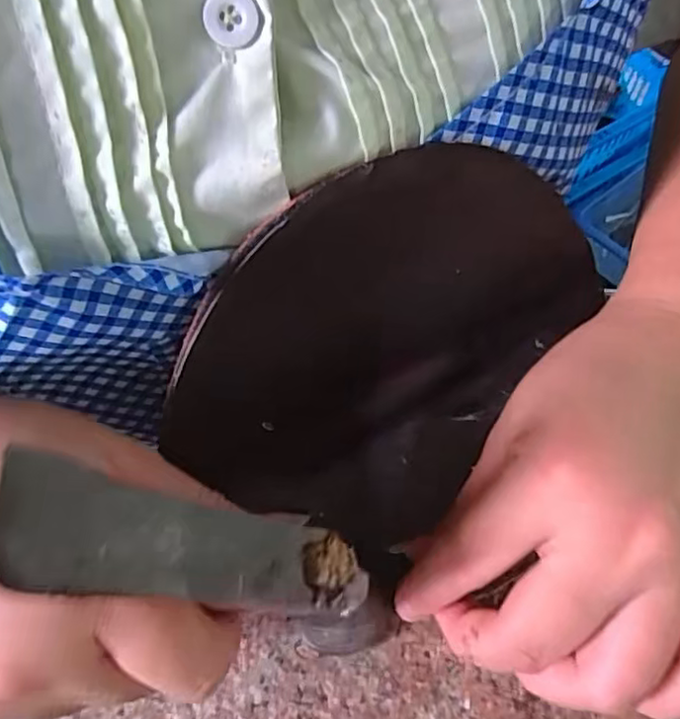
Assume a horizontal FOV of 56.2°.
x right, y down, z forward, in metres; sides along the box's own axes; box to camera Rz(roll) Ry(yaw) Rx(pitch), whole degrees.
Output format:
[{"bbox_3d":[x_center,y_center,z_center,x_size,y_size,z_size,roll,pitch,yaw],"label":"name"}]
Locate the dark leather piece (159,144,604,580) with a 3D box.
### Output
[{"bbox_3d":[0.017,0.001,0.213,0.142,0.131,0.023,-51,41,16],"label":"dark leather piece"}]

